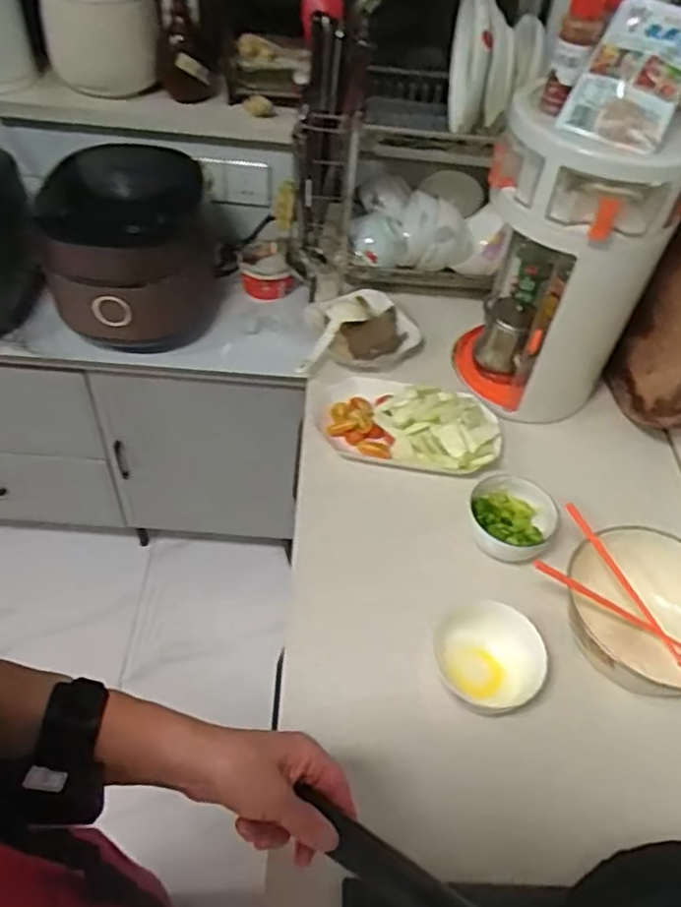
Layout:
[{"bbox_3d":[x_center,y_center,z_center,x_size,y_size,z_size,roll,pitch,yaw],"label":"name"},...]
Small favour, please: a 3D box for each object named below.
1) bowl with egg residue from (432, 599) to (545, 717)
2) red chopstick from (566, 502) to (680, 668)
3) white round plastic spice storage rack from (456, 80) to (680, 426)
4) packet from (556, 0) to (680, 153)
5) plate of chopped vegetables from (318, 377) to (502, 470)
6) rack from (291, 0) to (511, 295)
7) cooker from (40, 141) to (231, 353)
[{"bbox_3d":[0.166,0.224,0.767,0.094,0.068,0.116,-18,53,-20],"label":"bowl with egg residue"},{"bbox_3d":[0.343,0.159,0.820,0.015,0.013,0.243,-35,90,-30],"label":"red chopstick"},{"bbox_3d":[0.306,-0.246,0.949,0.229,0.415,0.192,26,52,16],"label":"white round plastic spice storage rack"},{"bbox_3d":[0.324,-0.416,0.759,0.107,0.147,0.020,29,18,14],"label":"packet"},{"bbox_3d":[0.093,-0.045,0.981,0.263,0.046,0.134,11,49,4],"label":"plate of chopped vegetables"},{"bbox_3d":[0.101,-0.490,1.103,0.336,0.397,0.265,4,49,-3],"label":"rack"},{"bbox_3d":[-0.337,-0.343,1.136,0.236,0.210,0.328,-1,49,-7],"label":"cooker"}]

